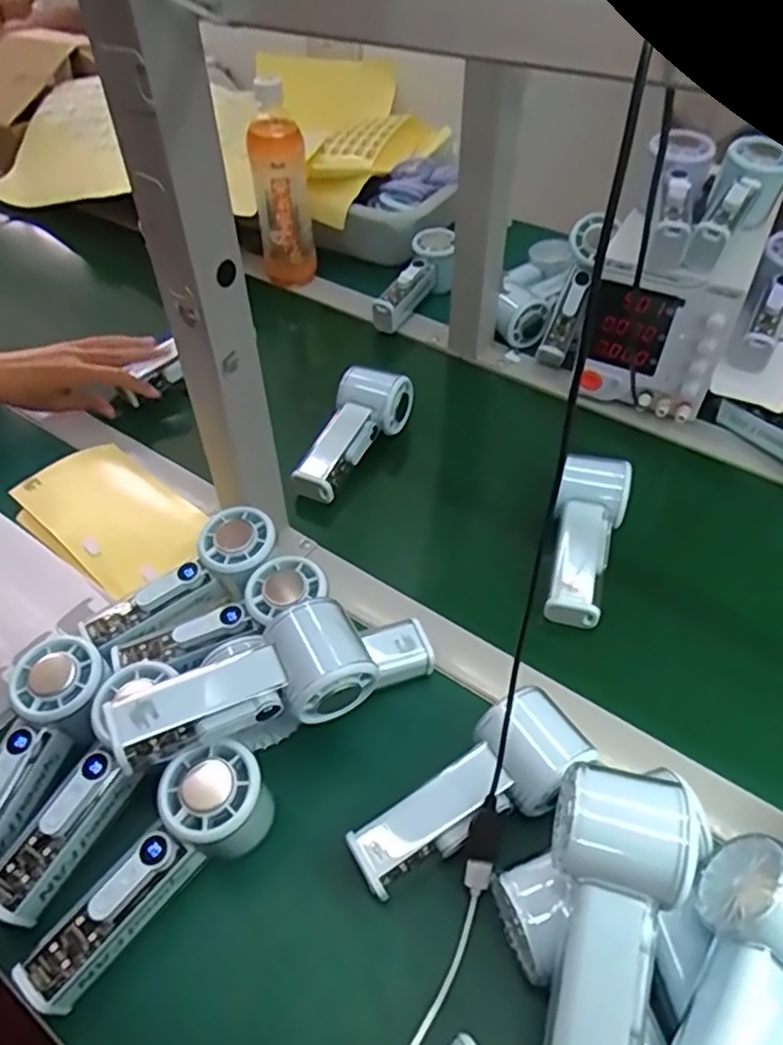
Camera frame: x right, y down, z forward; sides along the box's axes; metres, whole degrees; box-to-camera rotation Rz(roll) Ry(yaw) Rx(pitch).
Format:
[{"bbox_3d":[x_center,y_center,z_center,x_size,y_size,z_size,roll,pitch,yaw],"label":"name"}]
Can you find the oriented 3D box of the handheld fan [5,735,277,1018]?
[{"bbox_3d":[-0.129,0.194,0.381,0.051,0.051,0.149,34,70,28],"label":"handheld fan"}]

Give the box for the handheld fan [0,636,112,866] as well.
[{"bbox_3d":[-0.220,0.144,0.415,0.060,0.033,0.147,14,64,13],"label":"handheld fan"}]

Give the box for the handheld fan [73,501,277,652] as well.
[{"bbox_3d":[-0.145,0.048,0.494,0.144,0.039,0.057,-36,55,-10],"label":"handheld fan"}]

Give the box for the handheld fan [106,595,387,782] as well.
[{"bbox_3d":[-0.085,0.105,0.407,0.147,0.057,0.055,-24,51,-20],"label":"handheld fan"}]

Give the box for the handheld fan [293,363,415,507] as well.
[{"bbox_3d":[-0.040,-0.083,0.644,0.056,0.048,0.153,26,65,22],"label":"handheld fan"}]

